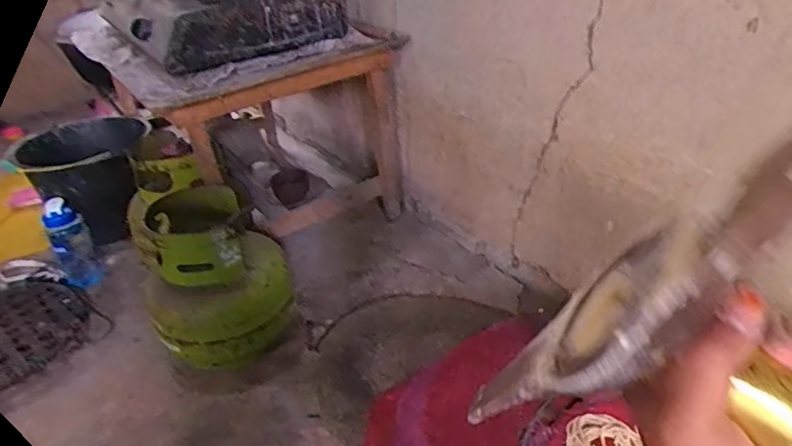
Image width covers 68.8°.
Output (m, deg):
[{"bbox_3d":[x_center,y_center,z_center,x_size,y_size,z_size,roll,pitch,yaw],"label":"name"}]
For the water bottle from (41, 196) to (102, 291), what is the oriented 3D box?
[{"bbox_3d":[-0.659,0.042,1.176,0.069,0.205,0.061,-26,37,-29],"label":"water bottle"}]

